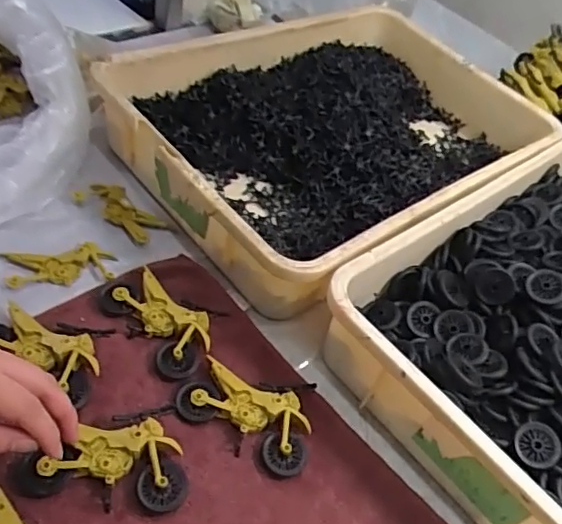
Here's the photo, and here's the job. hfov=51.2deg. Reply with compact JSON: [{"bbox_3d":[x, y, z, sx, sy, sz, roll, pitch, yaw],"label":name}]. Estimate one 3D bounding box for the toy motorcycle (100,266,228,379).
[{"bbox_3d":[-0.109,0.051,0.541,0.116,0.025,0.075,37,49,18],"label":"toy motorcycle"}]

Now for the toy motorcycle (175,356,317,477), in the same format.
[{"bbox_3d":[-0.030,0.127,0.493,0.112,0.020,0.077,19,46,1],"label":"toy motorcycle"}]

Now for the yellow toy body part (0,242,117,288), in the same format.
[{"bbox_3d":[-0.213,0.007,0.568,0.096,0.021,0.042,-4,50,-20],"label":"yellow toy body part"}]

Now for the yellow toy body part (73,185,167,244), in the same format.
[{"bbox_3d":[-0.172,-0.056,0.628,0.096,0.016,0.041,32,48,13],"label":"yellow toy body part"}]

